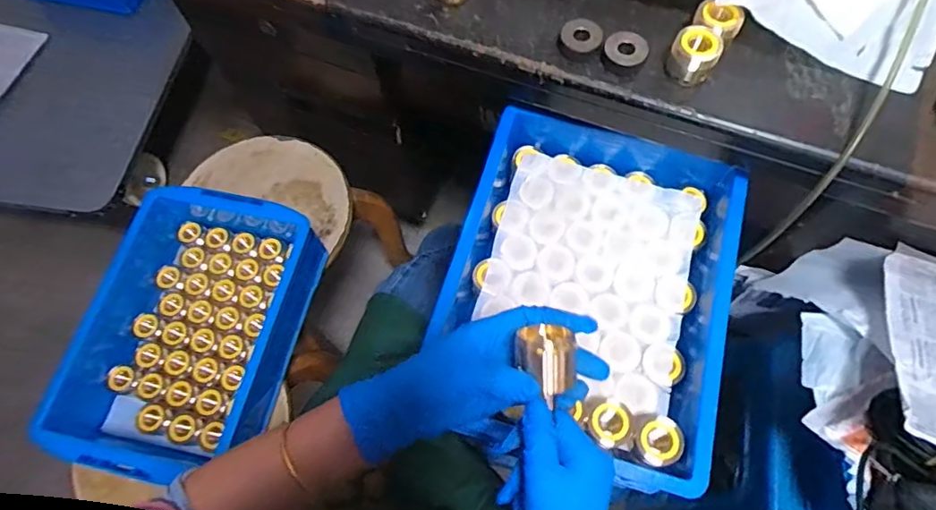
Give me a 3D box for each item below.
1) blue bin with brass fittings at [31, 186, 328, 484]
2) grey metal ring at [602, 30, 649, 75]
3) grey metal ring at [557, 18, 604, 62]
[{"bbox_3d":[-0.362,0.099,0.708,0.239,0.102,0.364,12,69,8],"label":"blue bin with brass fittings"},{"bbox_3d":[0.150,-0.193,0.505,0.041,0.016,0.037,22,71,11],"label":"grey metal ring"},{"bbox_3d":[0.109,-0.208,0.512,0.039,0.014,0.041,-1,68,2],"label":"grey metal ring"}]

